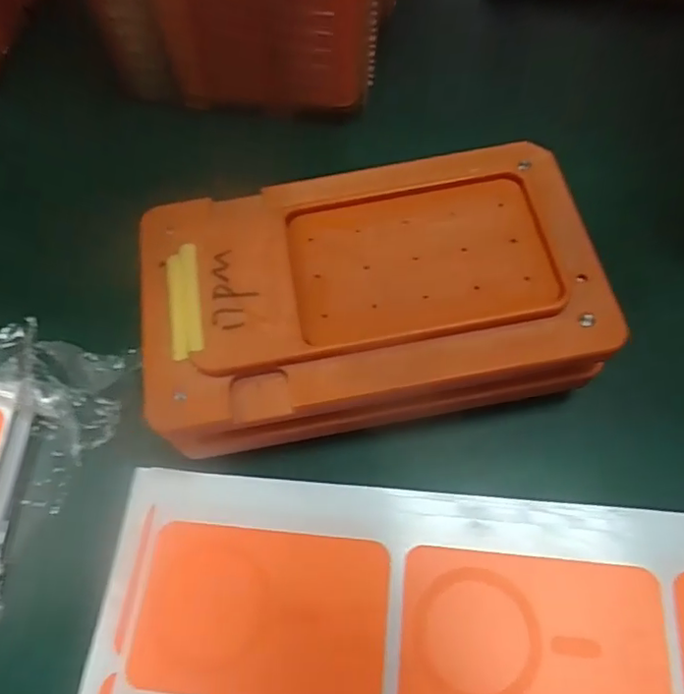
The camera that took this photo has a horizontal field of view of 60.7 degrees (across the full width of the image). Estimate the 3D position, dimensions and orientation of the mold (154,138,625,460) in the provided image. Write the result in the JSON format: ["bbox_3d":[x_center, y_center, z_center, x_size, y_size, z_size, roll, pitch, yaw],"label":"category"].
[{"bbox_3d":[0.011,-0.019,0.284,0.196,0.070,0.115,-9,66,0],"label":"mold"}]

